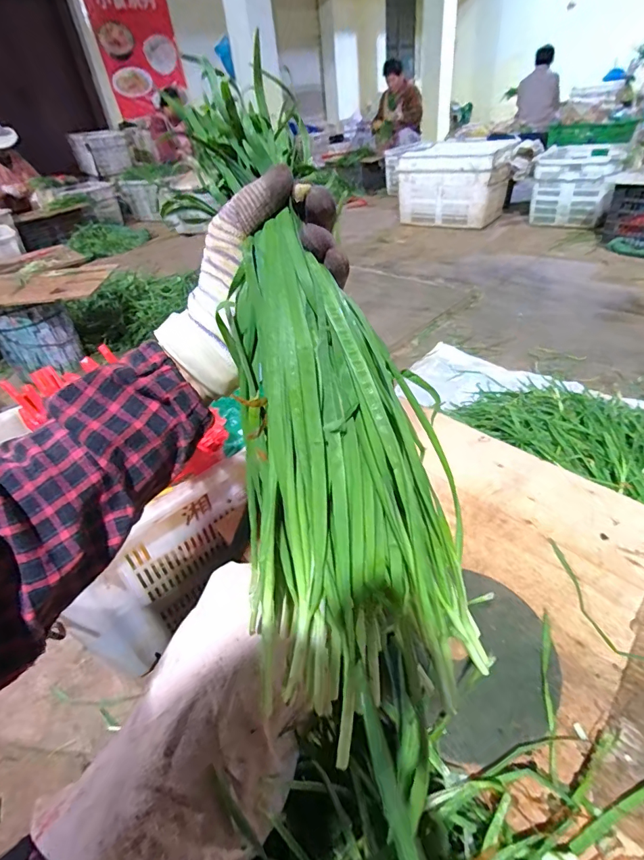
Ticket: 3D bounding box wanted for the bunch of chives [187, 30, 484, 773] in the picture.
[{"bbox_3d":[-0.004,-0.021,0.283,0.133,0.417,0.045,-15,-2,-9],"label":"bunch of chives"}]

